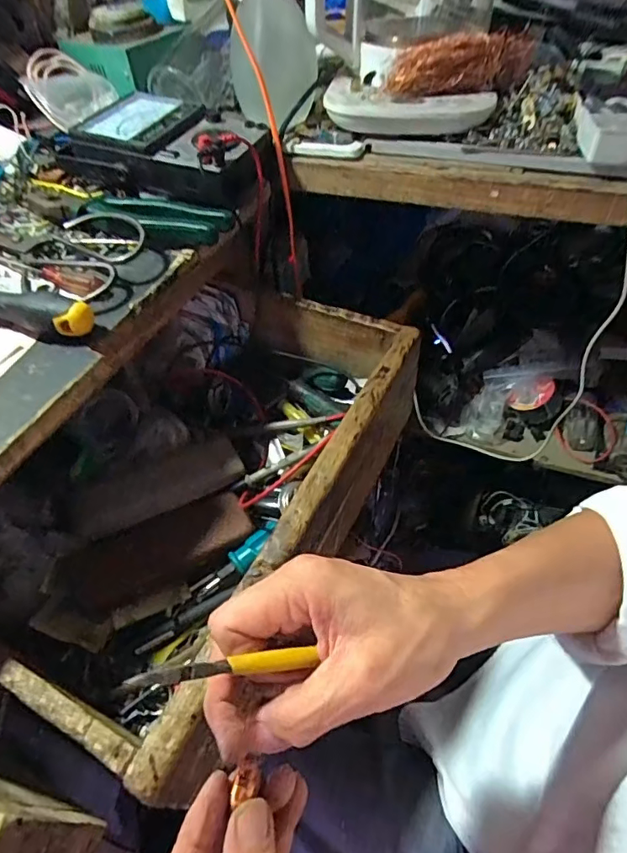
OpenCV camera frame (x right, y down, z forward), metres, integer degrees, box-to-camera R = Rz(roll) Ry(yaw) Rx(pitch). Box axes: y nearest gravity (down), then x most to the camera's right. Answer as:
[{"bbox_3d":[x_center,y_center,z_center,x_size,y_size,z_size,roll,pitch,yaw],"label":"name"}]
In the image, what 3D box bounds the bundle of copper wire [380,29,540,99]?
[{"bbox_3d":[0.151,-0.354,0.497,0.167,0.042,0.056,-17,50,-11],"label":"bundle of copper wire"}]

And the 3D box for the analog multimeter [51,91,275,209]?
[{"bbox_3d":[-0.134,-0.270,0.499,0.191,0.049,0.120,18,55,17],"label":"analog multimeter"}]

